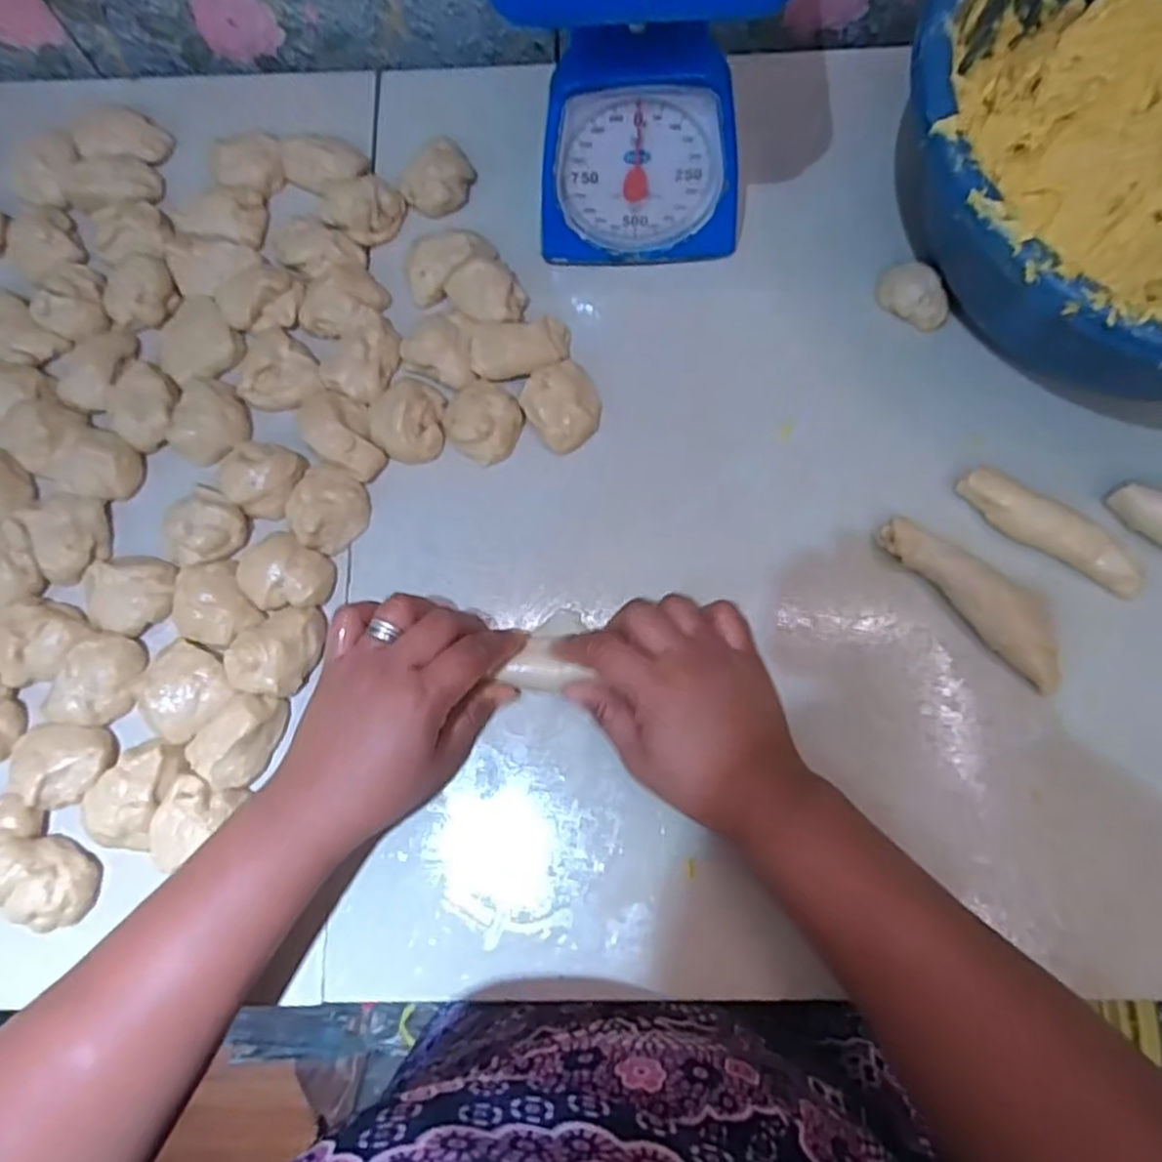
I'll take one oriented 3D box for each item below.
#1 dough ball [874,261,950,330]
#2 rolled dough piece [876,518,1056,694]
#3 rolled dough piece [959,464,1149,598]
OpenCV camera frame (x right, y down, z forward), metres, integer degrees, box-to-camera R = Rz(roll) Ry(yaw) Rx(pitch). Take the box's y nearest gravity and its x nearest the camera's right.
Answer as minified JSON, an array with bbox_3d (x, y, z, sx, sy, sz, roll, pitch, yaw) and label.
[{"bbox_3d":[0.206,-0.177,0.452,0.047,0.020,0.026,38,79,9],"label":"dough ball"},{"bbox_3d":[0.218,0.008,0.406,0.029,0.024,0.120,-43,80,-9],"label":"rolled dough piece"},{"bbox_3d":[0.264,-0.028,0.413,0.107,0.019,0.023,33,79,8],"label":"rolled dough piece"}]

